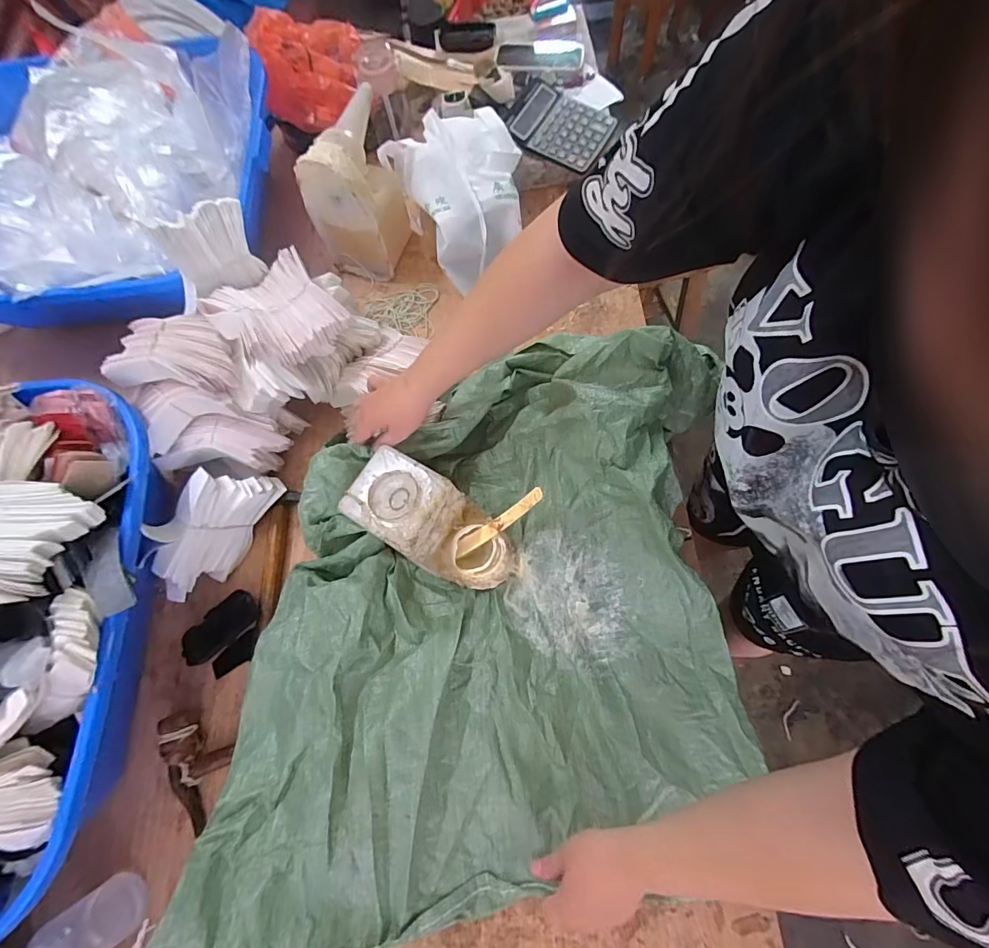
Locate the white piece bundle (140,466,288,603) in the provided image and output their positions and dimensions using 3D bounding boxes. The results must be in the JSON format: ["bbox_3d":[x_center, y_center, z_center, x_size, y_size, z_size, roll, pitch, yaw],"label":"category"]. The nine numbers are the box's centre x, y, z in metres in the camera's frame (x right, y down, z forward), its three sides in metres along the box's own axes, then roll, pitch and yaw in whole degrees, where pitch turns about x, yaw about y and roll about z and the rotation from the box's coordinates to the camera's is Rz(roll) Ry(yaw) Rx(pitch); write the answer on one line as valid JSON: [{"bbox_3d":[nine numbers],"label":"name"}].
[{"bbox_3d":[-0.390,0.073,0.607,0.060,0.108,0.193,30,78,13],"label":"white piece bundle"}]

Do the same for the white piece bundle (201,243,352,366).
[{"bbox_3d":[-0.294,-0.226,0.595,0.144,0.075,0.144,39,80,15],"label":"white piece bundle"}]

